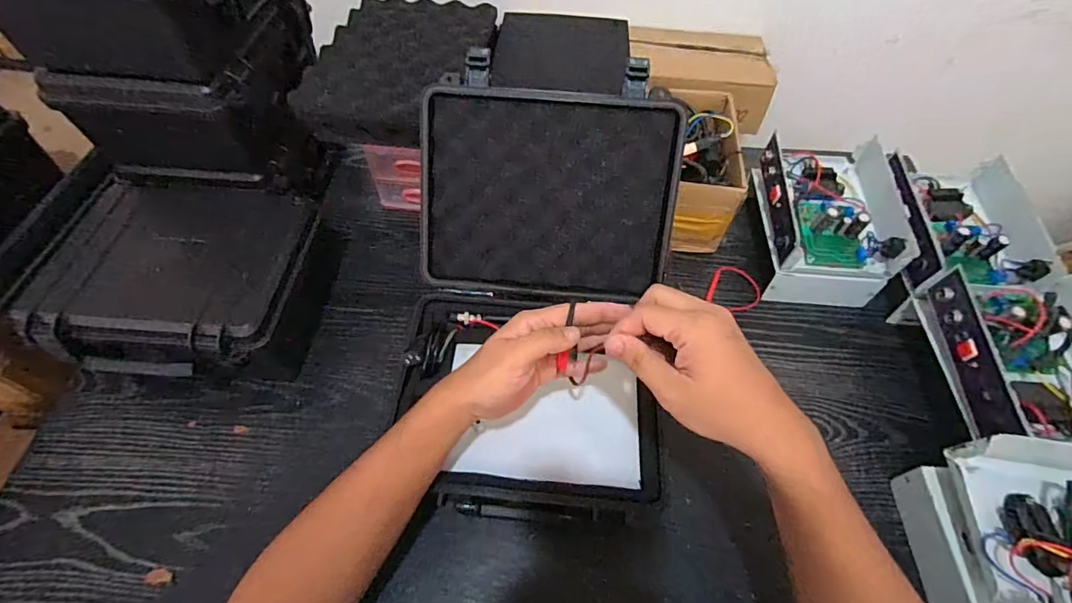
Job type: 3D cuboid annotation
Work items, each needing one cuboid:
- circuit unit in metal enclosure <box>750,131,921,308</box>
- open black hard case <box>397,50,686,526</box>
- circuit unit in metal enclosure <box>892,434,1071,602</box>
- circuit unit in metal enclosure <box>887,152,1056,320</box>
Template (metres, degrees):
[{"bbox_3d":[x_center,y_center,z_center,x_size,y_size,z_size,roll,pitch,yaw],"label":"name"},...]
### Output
[{"bbox_3d":[0.399,-0.117,0.681,0.154,0.100,0.218,3,57,1],"label":"circuit unit in metal enclosure"},{"bbox_3d":[0.005,-0.028,0.515,0.275,0.231,0.417,5,57,2],"label":"open black hard case"},{"bbox_3d":[0.501,0.233,0.471,0.205,0.100,0.160,2,57,0],"label":"circuit unit in metal enclosure"},{"bbox_3d":[0.560,-0.090,0.663,0.170,0.099,0.220,1,57,-1],"label":"circuit unit in metal enclosure"}]

